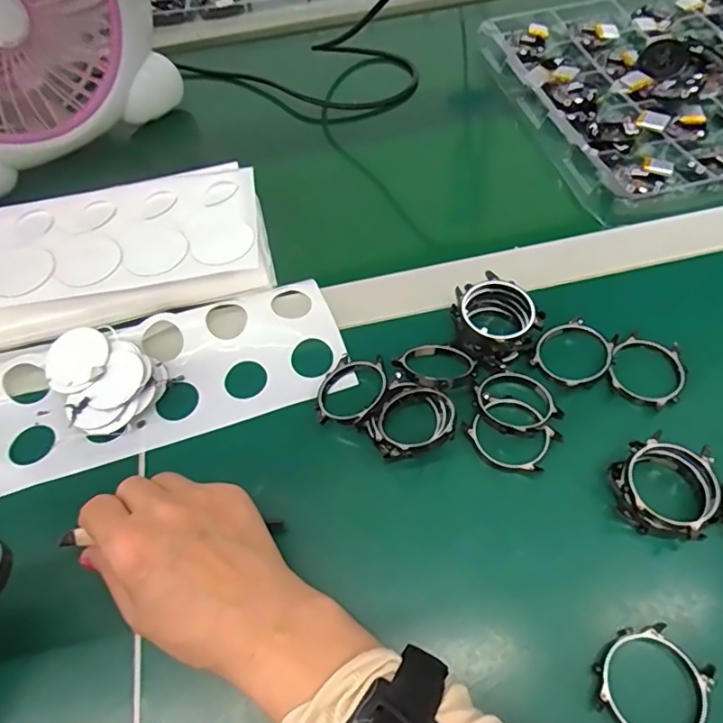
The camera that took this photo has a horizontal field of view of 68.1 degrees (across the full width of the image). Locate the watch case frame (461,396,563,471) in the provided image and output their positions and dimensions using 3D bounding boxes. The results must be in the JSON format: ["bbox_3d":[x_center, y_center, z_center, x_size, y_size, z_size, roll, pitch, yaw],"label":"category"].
[{"bbox_3d":[0.090,0.043,0.319,0.045,0.010,0.049,-40,64,-19],"label":"watch case frame"}]

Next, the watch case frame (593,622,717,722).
[{"bbox_3d":[0.137,0.151,0.249,0.050,0.008,0.046,-40,64,-19],"label":"watch case frame"}]

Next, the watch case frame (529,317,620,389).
[{"bbox_3d":[0.137,-0.006,0.345,0.044,0.008,0.047,36,74,29],"label":"watch case frame"}]

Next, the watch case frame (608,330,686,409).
[{"bbox_3d":[0.181,0.003,0.338,0.045,0.008,0.049,21,62,16],"label":"watch case frame"}]

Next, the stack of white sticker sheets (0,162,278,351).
[{"bbox_3d":[-0.210,-0.071,0.390,0.279,0.044,0.114,-14,58,-4],"label":"stack of white sticker sheets"}]

